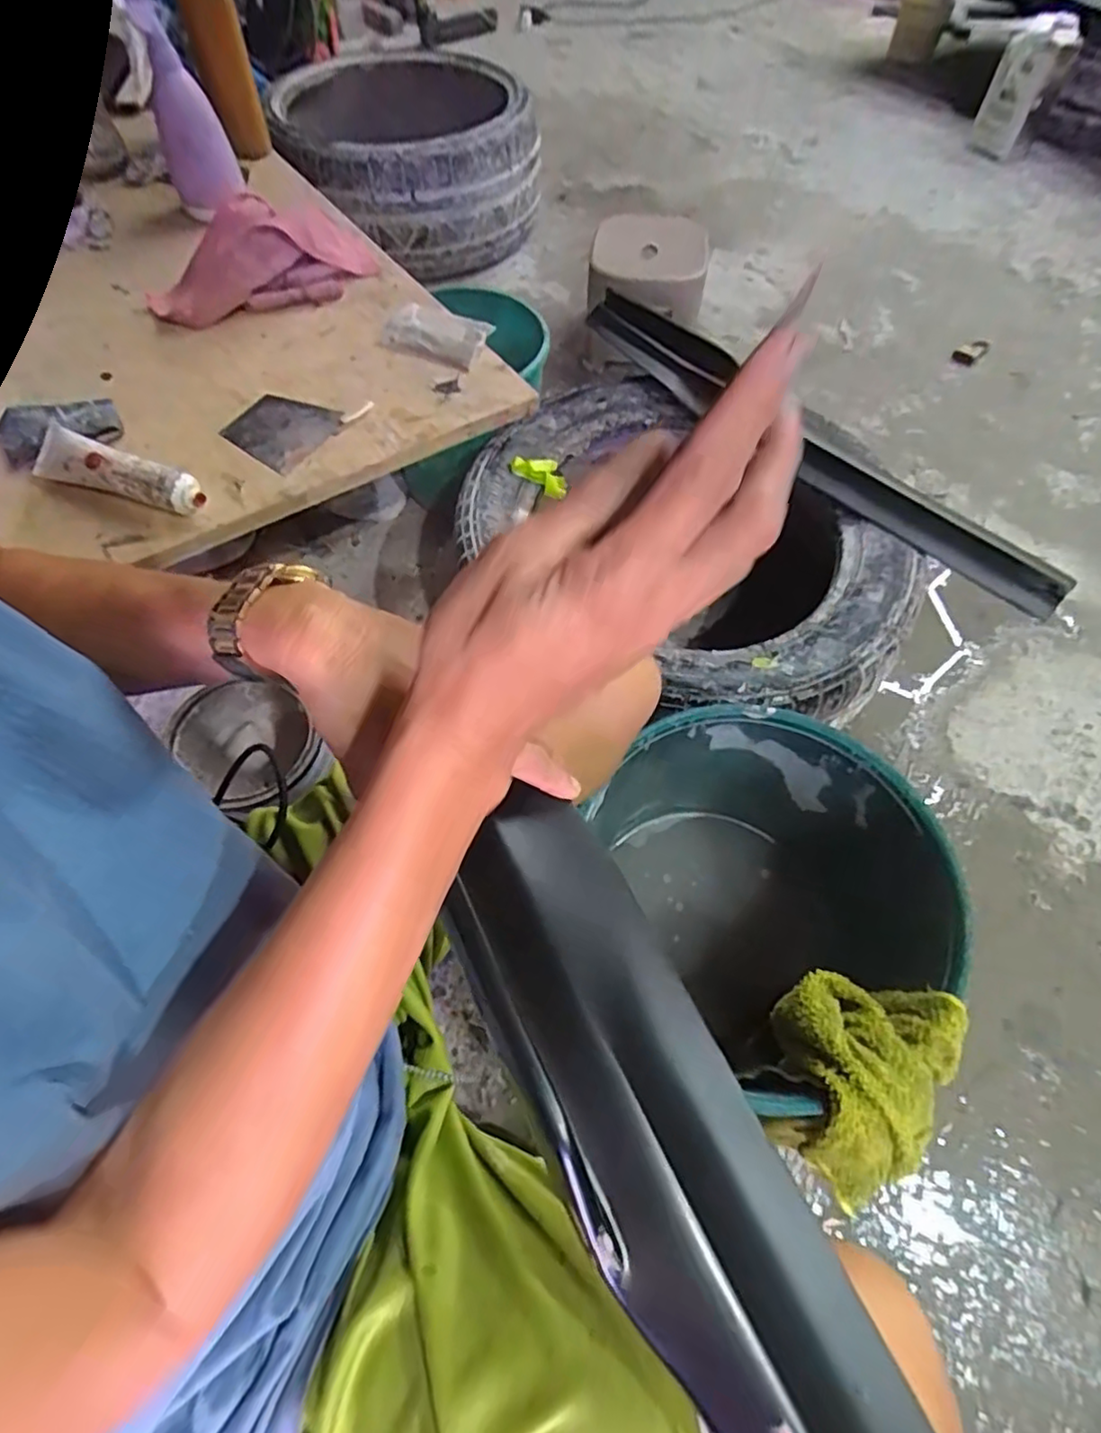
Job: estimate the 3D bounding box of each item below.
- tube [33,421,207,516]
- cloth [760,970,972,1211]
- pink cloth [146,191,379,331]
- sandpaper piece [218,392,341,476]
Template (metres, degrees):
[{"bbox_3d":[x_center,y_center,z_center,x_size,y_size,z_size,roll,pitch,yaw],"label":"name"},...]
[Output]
[{"bbox_3d":[-0.396,-0.224,0.591,0.169,0.030,0.044,17,62,9],"label":"tube"},{"bbox_3d":[0.217,0.251,0.447,0.110,0.079,0.146,20,63,11],"label":"cloth"},{"bbox_3d":[-0.331,-0.531,0.741,0.261,0.079,0.109,-33,66,-17],"label":"pink cloth"},{"bbox_3d":[-0.277,-0.293,0.659,0.098,0.008,0.100,26,60,10],"label":"sandpaper piece"}]

